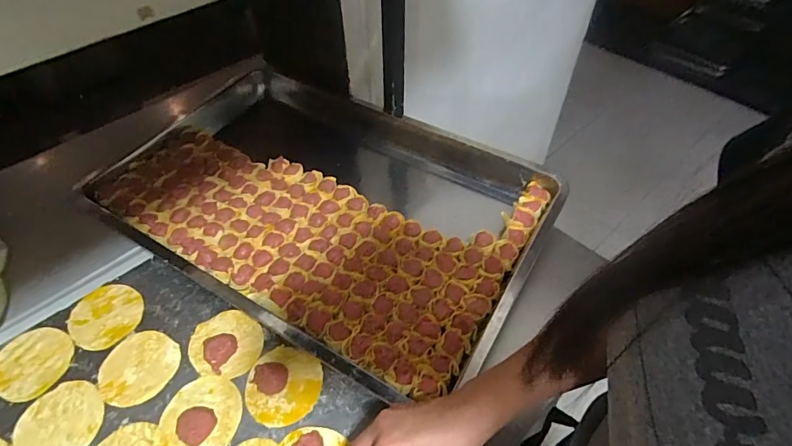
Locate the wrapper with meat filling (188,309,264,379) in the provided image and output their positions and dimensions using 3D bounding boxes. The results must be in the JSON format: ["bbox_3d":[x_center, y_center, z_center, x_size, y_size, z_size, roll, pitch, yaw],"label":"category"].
[{"bbox_3d":[-0.198,0.137,0.525,0.082,0.013,0.076,5,49,4],"label":"wrapper with meat filling"}]

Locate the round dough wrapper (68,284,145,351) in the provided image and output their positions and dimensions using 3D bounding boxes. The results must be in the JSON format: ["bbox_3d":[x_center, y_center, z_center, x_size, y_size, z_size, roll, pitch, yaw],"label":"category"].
[{"bbox_3d":[-0.355,0.111,0.555,0.080,0.004,0.090,-25,54,-21],"label":"round dough wrapper"}]

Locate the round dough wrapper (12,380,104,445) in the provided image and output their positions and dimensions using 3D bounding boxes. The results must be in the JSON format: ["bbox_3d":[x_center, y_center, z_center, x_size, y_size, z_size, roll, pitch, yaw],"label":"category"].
[{"bbox_3d":[-0.352,0.210,0.474,0.082,0.004,0.082,0,49,0],"label":"round dough wrapper"}]

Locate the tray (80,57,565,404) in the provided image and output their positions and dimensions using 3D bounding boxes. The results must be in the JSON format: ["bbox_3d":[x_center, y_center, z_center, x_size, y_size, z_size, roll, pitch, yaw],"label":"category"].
[{"bbox_3d":[-0.115,-0.039,0.646,0.598,0.067,0.382,26,53,20],"label":"tray"}]

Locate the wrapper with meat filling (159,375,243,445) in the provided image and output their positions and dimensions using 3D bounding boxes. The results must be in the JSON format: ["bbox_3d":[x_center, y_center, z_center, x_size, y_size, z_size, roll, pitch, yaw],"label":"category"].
[{"bbox_3d":[-0.204,0.201,0.473,0.080,0.012,0.082,0,49,0],"label":"wrapper with meat filling"}]

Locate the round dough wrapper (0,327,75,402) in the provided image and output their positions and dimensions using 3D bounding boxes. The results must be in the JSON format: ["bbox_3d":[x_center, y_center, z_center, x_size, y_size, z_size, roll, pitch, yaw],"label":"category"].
[{"bbox_3d":[-0.416,0.158,0.516,0.083,0.004,0.081,0,49,0],"label":"round dough wrapper"}]

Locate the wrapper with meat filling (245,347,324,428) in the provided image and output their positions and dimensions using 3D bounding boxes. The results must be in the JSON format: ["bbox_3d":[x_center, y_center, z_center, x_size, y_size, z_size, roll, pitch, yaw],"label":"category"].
[{"bbox_3d":[-0.122,0.172,0.491,0.078,0.019,0.083,0,49,0],"label":"wrapper with meat filling"}]

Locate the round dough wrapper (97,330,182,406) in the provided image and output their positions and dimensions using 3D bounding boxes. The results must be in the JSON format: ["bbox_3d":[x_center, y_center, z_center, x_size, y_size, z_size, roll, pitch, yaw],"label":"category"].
[{"bbox_3d":[-0.290,0.162,0.511,0.078,0.004,0.082,0,49,0],"label":"round dough wrapper"}]

